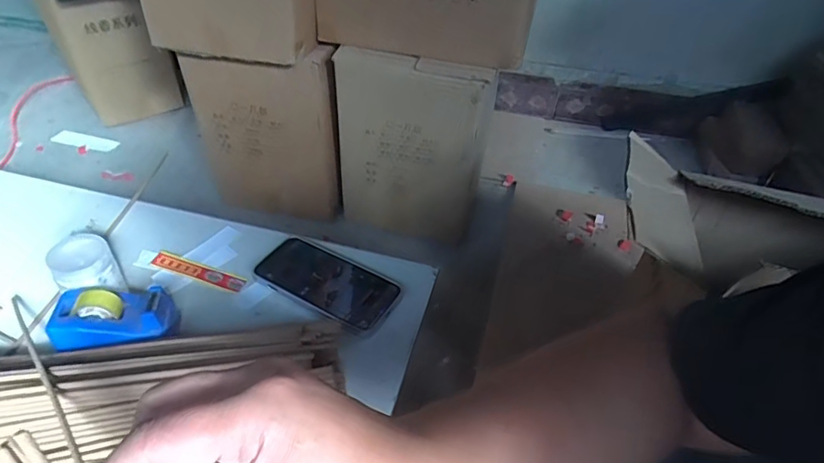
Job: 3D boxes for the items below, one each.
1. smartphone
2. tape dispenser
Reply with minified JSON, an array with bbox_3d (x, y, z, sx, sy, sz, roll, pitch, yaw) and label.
[{"bbox_3d":[-0.090,0.053,0.562,0.153,0.014,0.080,22,44,20],"label":"smartphone"},{"bbox_3d":[-0.282,0.085,0.493,0.101,0.055,0.061,-8,42,-14],"label":"tape dispenser"}]

